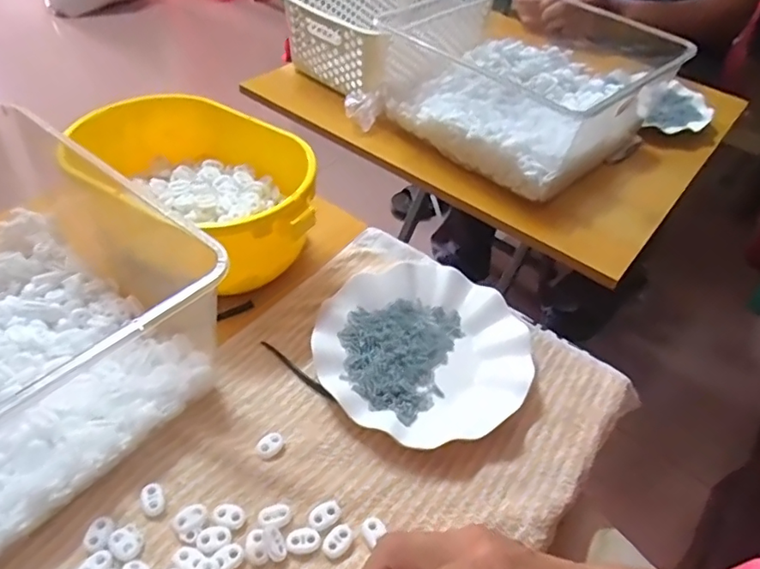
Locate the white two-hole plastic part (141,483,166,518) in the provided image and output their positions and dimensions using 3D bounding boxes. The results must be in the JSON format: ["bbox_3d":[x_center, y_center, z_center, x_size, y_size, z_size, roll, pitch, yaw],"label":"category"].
[{"bbox_3d":[-0.156,0.148,0.374,0.013,0.005,0.022,-17,50,-21],"label":"white two-hole plastic part"}]

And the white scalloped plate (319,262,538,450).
[{"bbox_3d":[0.036,0.056,0.475,0.178,0.024,0.173,3,46,-3],"label":"white scalloped plate"}]

